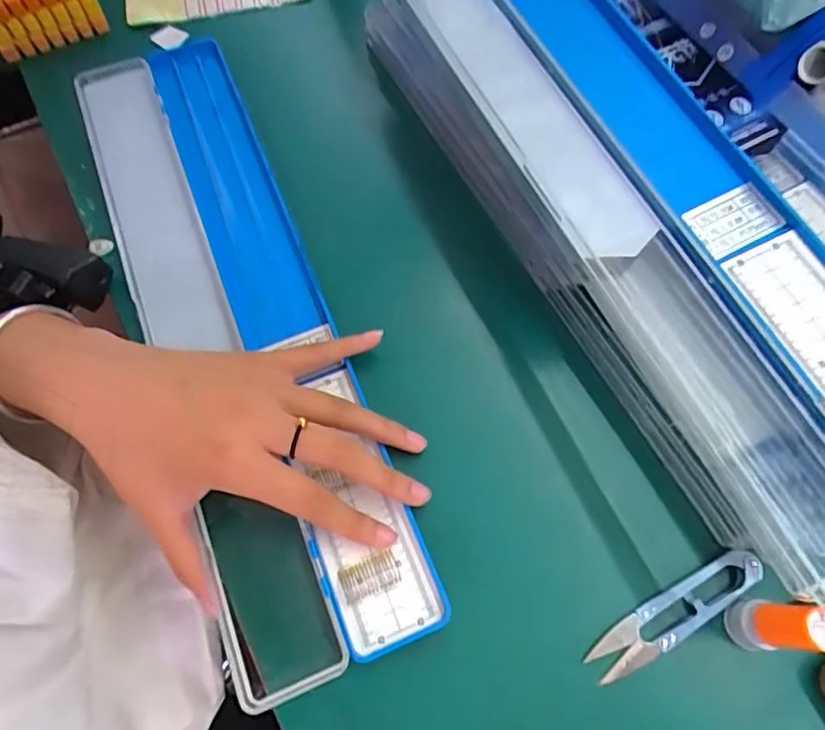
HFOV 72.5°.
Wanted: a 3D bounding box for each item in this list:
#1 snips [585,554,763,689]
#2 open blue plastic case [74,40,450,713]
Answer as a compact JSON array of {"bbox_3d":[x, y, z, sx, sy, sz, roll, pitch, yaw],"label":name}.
[{"bbox_3d":[0.134,0.126,0.285,0.101,0.007,0.022,-29,71,-12],"label":"snips"},{"bbox_3d":[-0.117,-0.043,0.354,0.112,0.022,0.449,-20,68,-9],"label":"open blue plastic case"}]

